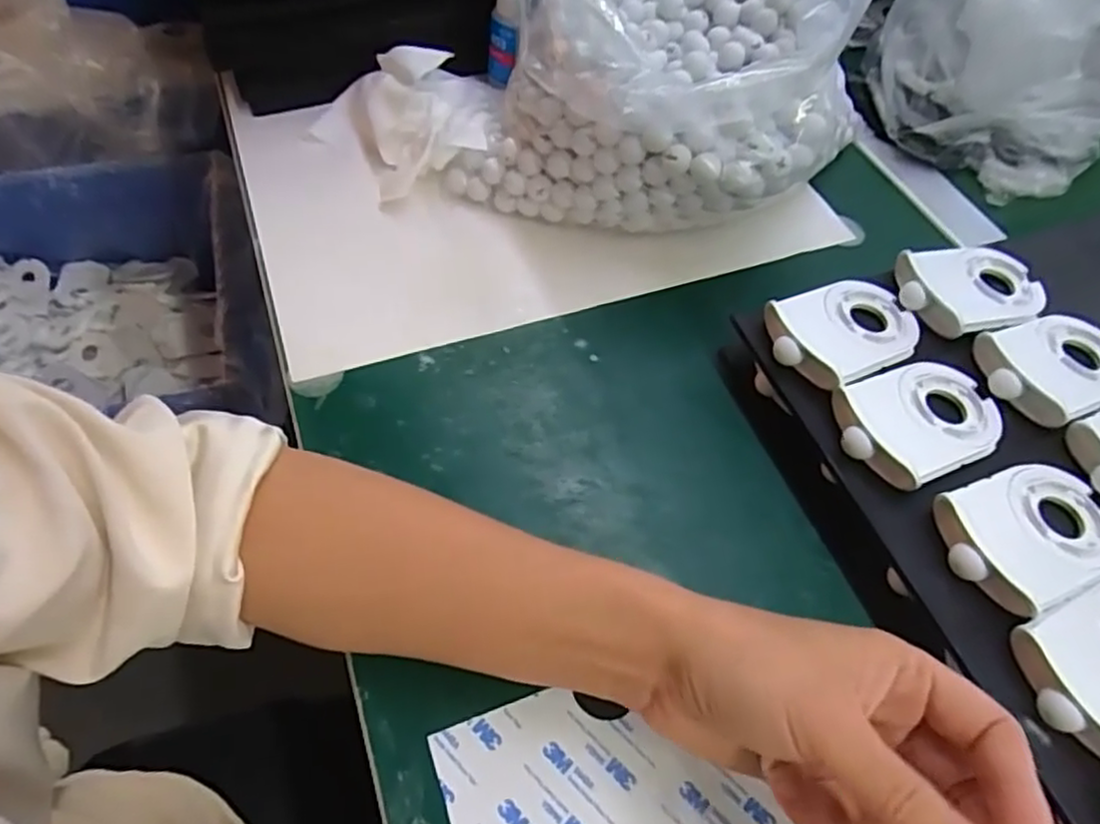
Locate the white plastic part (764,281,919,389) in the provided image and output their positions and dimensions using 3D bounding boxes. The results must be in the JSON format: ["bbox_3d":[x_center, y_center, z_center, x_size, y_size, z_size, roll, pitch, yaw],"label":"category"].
[{"bbox_3d":[0.159,-0.047,0.365,0.089,0.014,0.057,-24,61,-19],"label":"white plastic part"}]

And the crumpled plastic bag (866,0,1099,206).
[{"bbox_3d":[0.343,-0.266,0.507,0.176,0.122,0.146,28,58,14],"label":"crumpled plastic bag"}]

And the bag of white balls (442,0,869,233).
[{"bbox_3d":[0.087,-0.233,0.453,0.232,0.138,0.243,18,57,8],"label":"bag of white balls"}]

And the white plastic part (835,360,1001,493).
[{"bbox_3d":[0.184,0.001,0.339,0.091,0.010,0.058,-19,59,-16],"label":"white plastic part"}]

